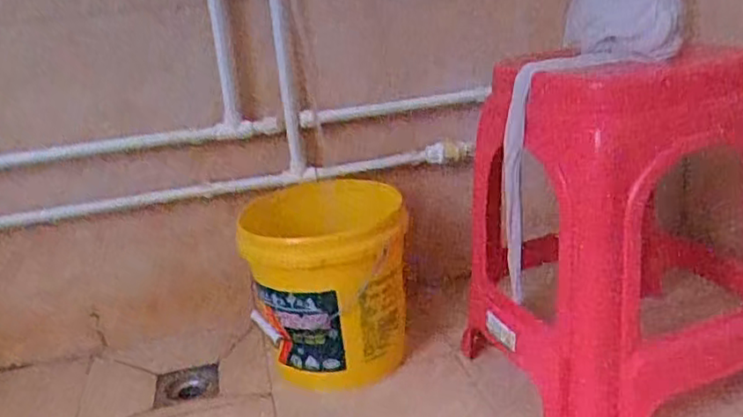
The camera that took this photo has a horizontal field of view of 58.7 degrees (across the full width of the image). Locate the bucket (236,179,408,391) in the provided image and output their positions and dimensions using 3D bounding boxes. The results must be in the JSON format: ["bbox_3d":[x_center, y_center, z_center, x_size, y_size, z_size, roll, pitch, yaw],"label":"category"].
[{"bbox_3d":[-0.065,0.124,1.075,0.250,0.262,0.280,-8,17,-7],"label":"bucket"}]

